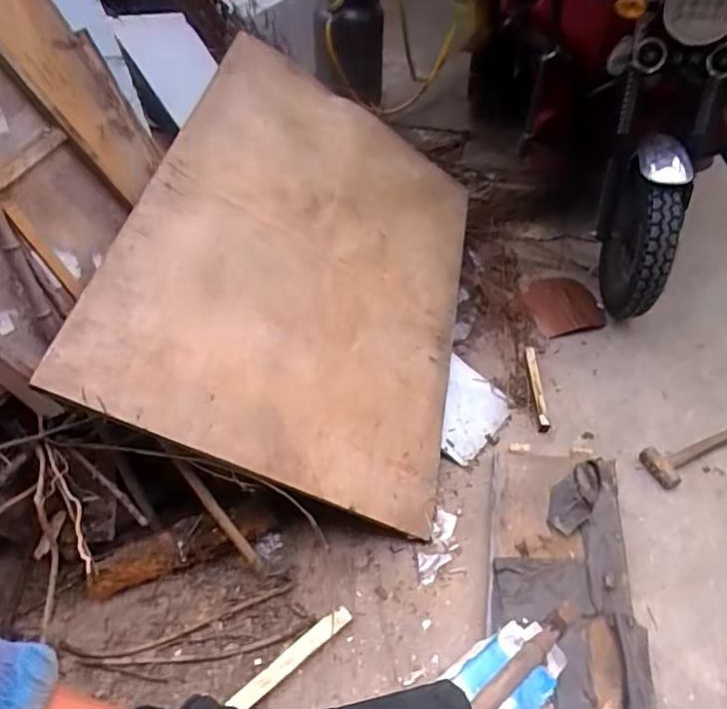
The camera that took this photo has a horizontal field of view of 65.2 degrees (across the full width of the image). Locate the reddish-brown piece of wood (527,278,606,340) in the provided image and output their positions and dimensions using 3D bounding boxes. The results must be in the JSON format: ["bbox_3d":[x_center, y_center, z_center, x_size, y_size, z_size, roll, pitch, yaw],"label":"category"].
[{"bbox_3d":[0.602,-0.148,1.716,0.187,0.016,0.224,-13,60,-11],"label":"reddish-brown piece of wood"}]

